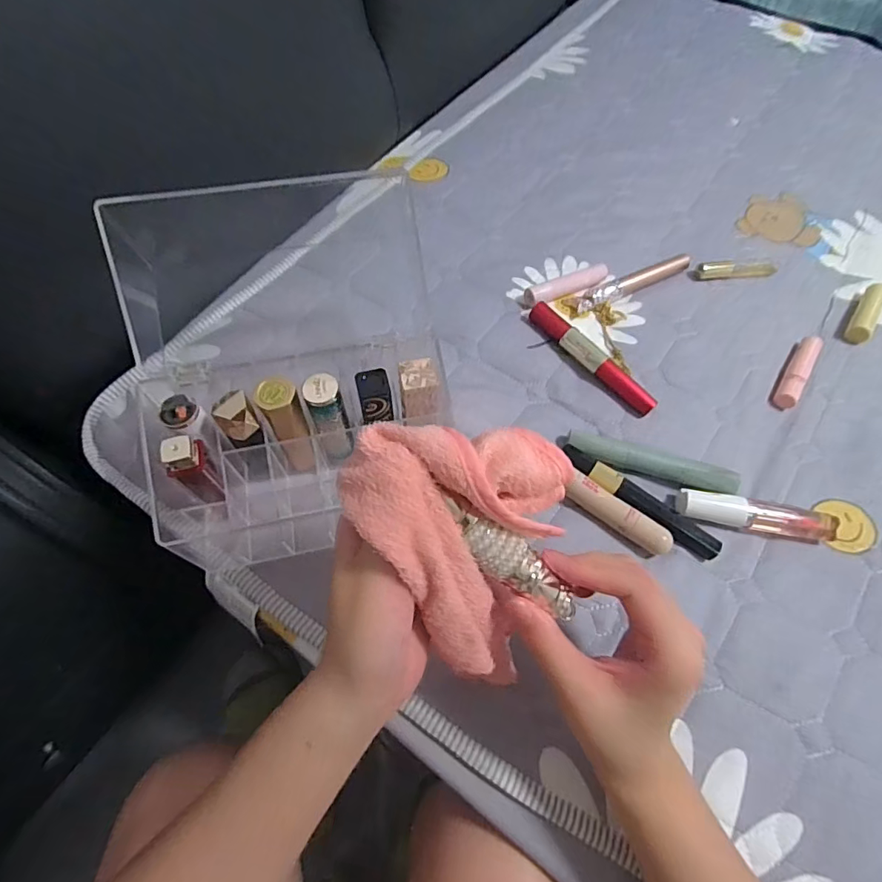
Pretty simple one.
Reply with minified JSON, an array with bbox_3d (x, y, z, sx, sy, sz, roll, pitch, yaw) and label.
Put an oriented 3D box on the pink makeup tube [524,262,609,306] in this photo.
[{"bbox_3d":[0.114,-0.142,0.441,0.085,0.014,0.019,-29,68,-16],"label":"pink makeup tube"}]

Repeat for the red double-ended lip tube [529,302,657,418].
[{"bbox_3d":[0.124,-0.069,0.408,0.018,0.023,0.129,-40,71,-20],"label":"red double-ended lip tube"}]

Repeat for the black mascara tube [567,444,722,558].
[{"bbox_3d":[0.143,0.043,0.353,0.123,0.019,0.017,32,66,13],"label":"black mascara tube"}]

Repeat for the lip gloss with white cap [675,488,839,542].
[{"bbox_3d":[0.228,0.055,0.352,0.108,0.017,0.023,12,63,4],"label":"lip gloss with white cap"}]

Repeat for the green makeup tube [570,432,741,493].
[{"bbox_3d":[0.157,0.018,0.366,0.123,0.017,0.019,15,63,5],"label":"green makeup tube"}]

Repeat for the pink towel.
[{"bbox_3d":[0.004,0.045,0.222,0.092,0.085,0.094,16,64,6],"label":"pink towel"}]

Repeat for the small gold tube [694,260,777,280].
[{"bbox_3d":[0.278,-0.163,0.461,0.079,0.010,0.016,-6,64,-5],"label":"small gold tube"}]

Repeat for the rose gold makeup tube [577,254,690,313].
[{"bbox_3d":[0.175,-0.147,0.450,0.127,0.011,0.020,-26,67,-14],"label":"rose gold makeup tube"}]

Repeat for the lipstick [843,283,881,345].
[{"bbox_3d":[0.393,-0.119,0.447,0.020,0.013,0.077,36,67,15],"label":"lipstick"}]

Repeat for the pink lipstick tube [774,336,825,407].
[{"bbox_3d":[0.309,-0.061,0.419,0.016,0.011,0.086,34,67,14],"label":"pink lipstick tube"}]

